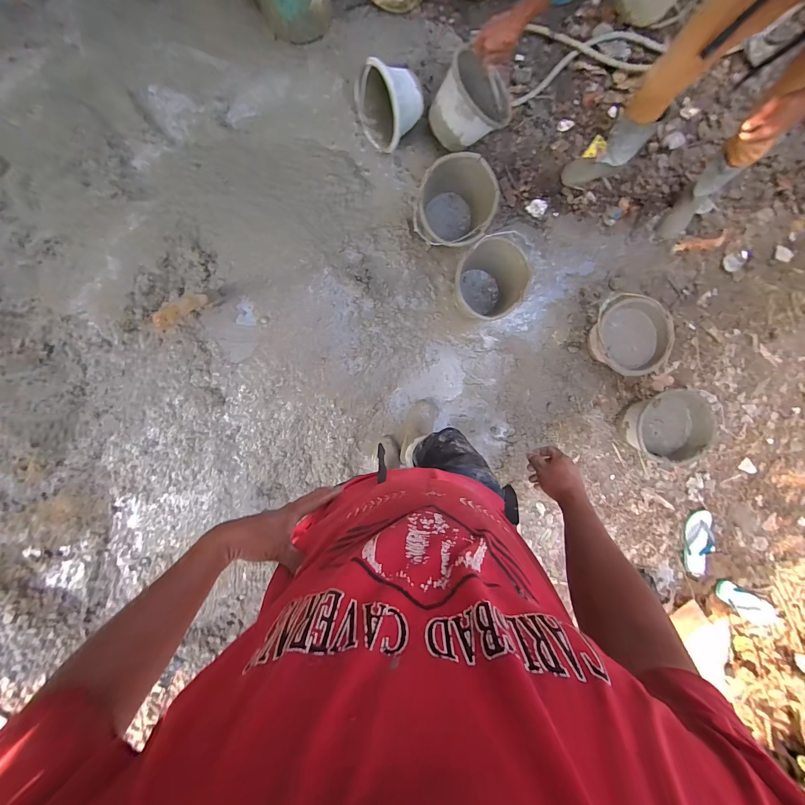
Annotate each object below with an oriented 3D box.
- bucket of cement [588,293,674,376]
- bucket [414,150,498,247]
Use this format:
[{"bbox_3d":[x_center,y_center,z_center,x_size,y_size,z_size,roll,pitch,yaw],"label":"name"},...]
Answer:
[{"bbox_3d":[0.915,-0.265,1.426,0.285,0.186,0.295,0,91,-4],"label":"bucket of cement"},{"bbox_3d":[0.195,-0.736,1.323,0.269,0.217,0.311,24,89,-4],"label":"bucket"}]

